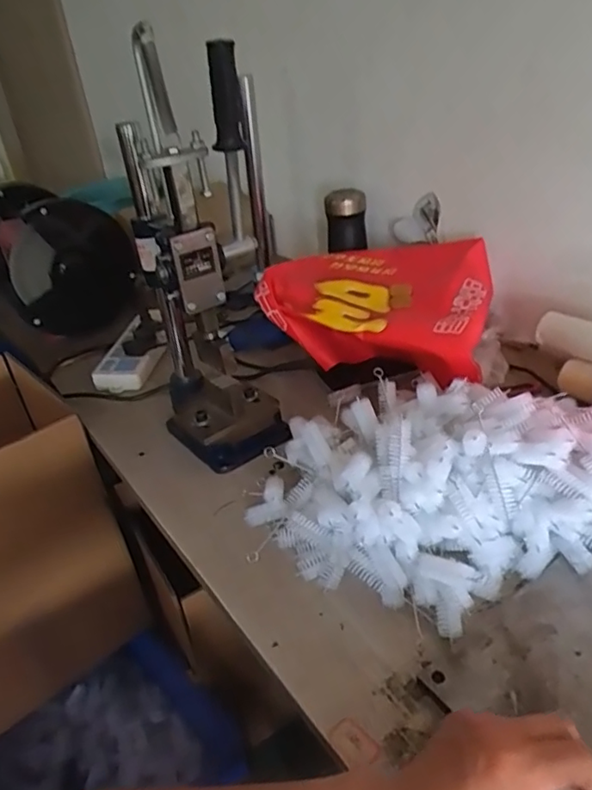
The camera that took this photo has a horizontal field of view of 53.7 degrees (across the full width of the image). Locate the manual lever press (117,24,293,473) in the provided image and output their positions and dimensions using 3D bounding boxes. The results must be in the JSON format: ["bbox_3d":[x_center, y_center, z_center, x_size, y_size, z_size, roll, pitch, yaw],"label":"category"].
[{"bbox_3d":[-0.131,-0.168,0.721,0.147,0.423,0.309,-14,32,-11],"label":"manual lever press"}]

